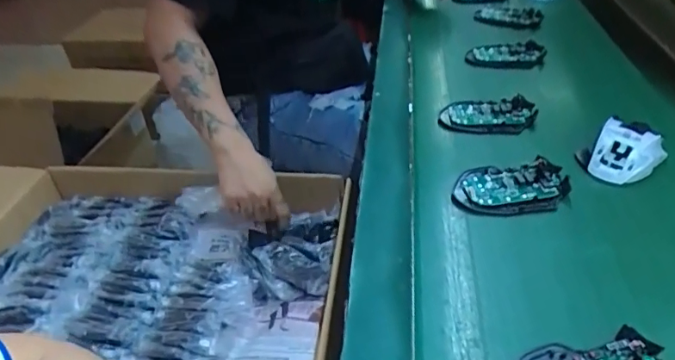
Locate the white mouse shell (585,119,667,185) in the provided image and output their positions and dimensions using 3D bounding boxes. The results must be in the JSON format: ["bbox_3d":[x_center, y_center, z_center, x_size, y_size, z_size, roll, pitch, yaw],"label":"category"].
[{"bbox_3d":[0.313,-0.030,0.521,0.065,0.038,0.084,24,45,29],"label":"white mouse shell"}]

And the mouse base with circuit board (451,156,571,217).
[{"bbox_3d":[0.177,0.007,0.499,0.114,0.019,0.070,-1,38,2],"label":"mouse base with circuit board"}]

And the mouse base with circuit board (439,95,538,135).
[{"bbox_3d":[0.188,-0.079,0.610,0.115,0.021,0.059,1,38,4],"label":"mouse base with circuit board"}]

